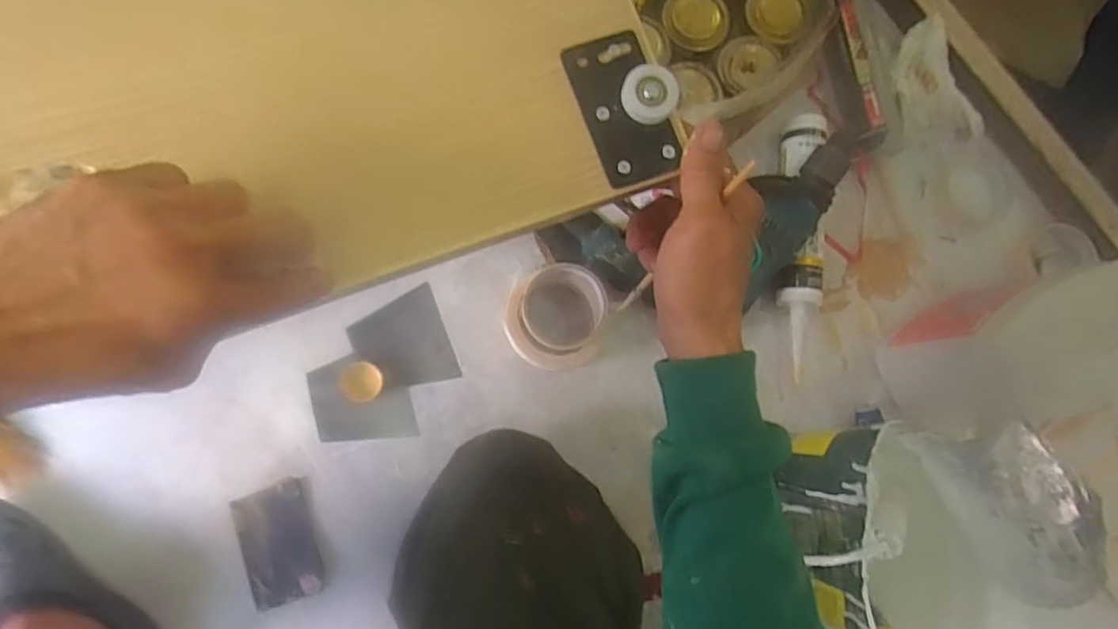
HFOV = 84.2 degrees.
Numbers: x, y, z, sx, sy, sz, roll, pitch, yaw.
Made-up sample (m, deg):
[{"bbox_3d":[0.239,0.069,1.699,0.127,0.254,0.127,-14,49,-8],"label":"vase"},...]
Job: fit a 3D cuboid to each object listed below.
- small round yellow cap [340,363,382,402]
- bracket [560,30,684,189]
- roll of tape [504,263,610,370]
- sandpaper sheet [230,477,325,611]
[{"bbox_3d":[-0.206,0.071,0.648,0.041,0.015,0.040,1,82,-5],"label":"small round yellow cap"},{"bbox_3d":[0.039,-0.116,0.338,0.049,0.014,0.083,-18,84,-7],"label":"bracket"},{"bbox_3d":[-0.004,0.003,0.656,0.103,0.054,0.106,1,82,-5],"label":"roll of tape"},{"bbox_3d":[-0.281,0.231,0.625,0.072,0.006,0.115,-15,84,-7],"label":"sandpaper sheet"}]

